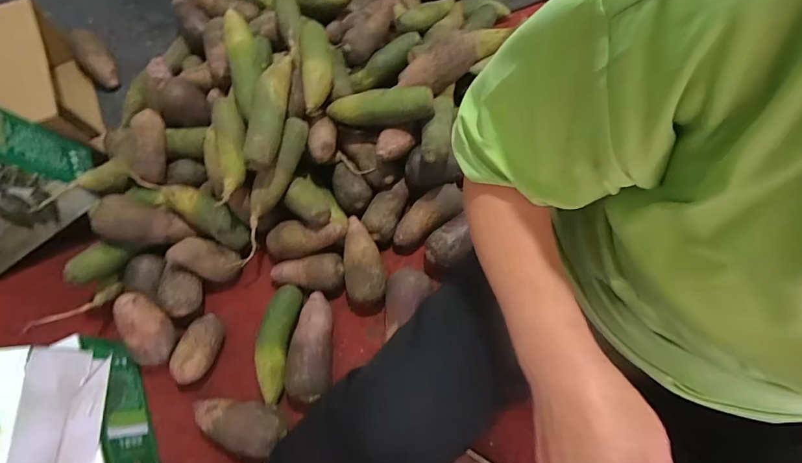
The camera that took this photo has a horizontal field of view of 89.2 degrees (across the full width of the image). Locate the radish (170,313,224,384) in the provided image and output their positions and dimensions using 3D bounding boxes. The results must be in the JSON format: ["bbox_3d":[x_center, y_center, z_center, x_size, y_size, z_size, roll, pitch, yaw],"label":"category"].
[{"bbox_3d":[-0.354,0.205,0.712,0.057,0.056,0.117,12,71,6],"label":"radish"}]

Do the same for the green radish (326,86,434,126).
[{"bbox_3d":[-0.041,-0.224,0.722,0.196,0.050,0.052,0,69,19],"label":"green radish"}]

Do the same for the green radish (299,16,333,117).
[{"bbox_3d":[-0.152,-0.301,0.741,0.056,0.064,0.187,-7,70,0],"label":"green radish"}]

